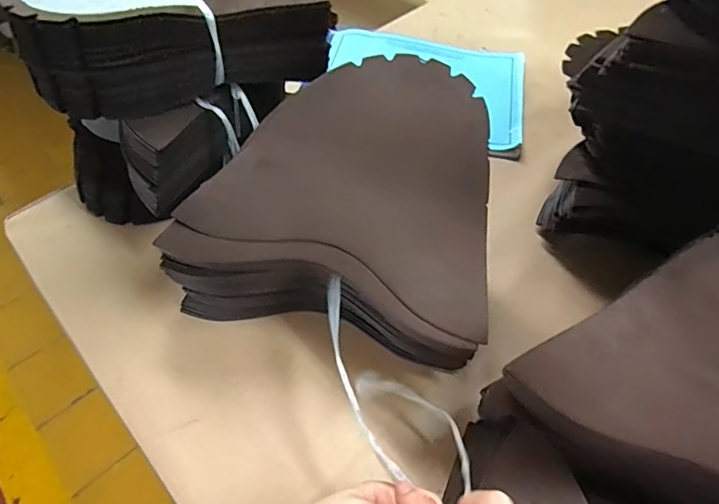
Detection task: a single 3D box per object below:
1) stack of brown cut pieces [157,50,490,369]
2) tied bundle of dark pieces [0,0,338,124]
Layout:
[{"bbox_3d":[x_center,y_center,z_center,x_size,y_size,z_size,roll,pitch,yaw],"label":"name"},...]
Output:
[{"bbox_3d":[-0.001,-0.039,0.443,0.255,0.149,0.228,17,58,12],"label":"stack of brown cut pieces"},{"bbox_3d":[-0.191,-0.238,0.471,0.259,0.102,0.211,-28,60,-17],"label":"tied bundle of dark pieces"}]

